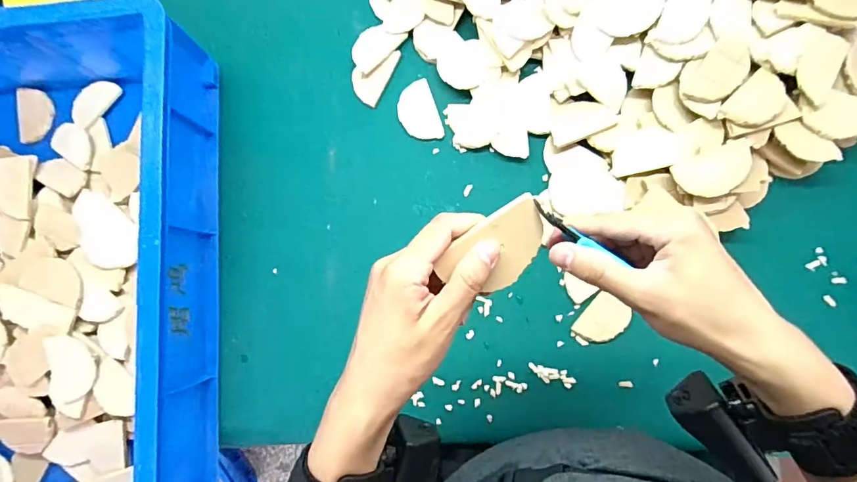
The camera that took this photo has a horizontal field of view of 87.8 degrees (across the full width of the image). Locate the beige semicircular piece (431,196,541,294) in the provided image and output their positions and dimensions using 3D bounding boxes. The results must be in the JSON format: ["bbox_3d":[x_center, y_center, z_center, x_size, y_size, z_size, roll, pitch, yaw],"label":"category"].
[{"bbox_3d":[0.040,0.008,0.264,0.067,0.006,0.043,-32,110,2],"label":"beige semicircular piece"}]

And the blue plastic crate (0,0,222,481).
[{"bbox_3d":[-0.470,0.087,0.478,0.462,0.131,0.595,-3,83,6],"label":"blue plastic crate"}]

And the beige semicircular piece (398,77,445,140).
[{"bbox_3d":[-0.012,-0.148,0.514,0.043,0.004,0.071,-19,87,8],"label":"beige semicircular piece"}]

